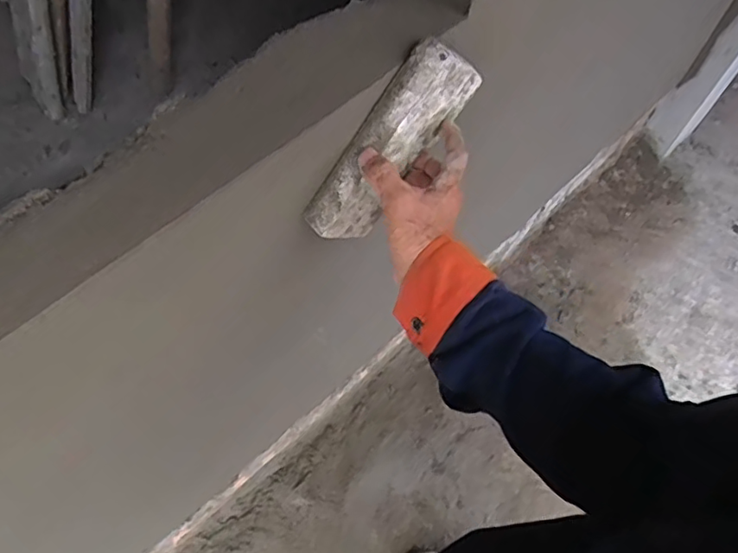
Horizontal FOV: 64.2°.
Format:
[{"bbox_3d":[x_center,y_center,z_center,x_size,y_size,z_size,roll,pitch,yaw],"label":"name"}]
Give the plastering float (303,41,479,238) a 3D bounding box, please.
[{"bbox_3d":[0.022,-0.121,0.550,0.033,0.094,0.194,46,111,18],"label":"plastering float"}]

